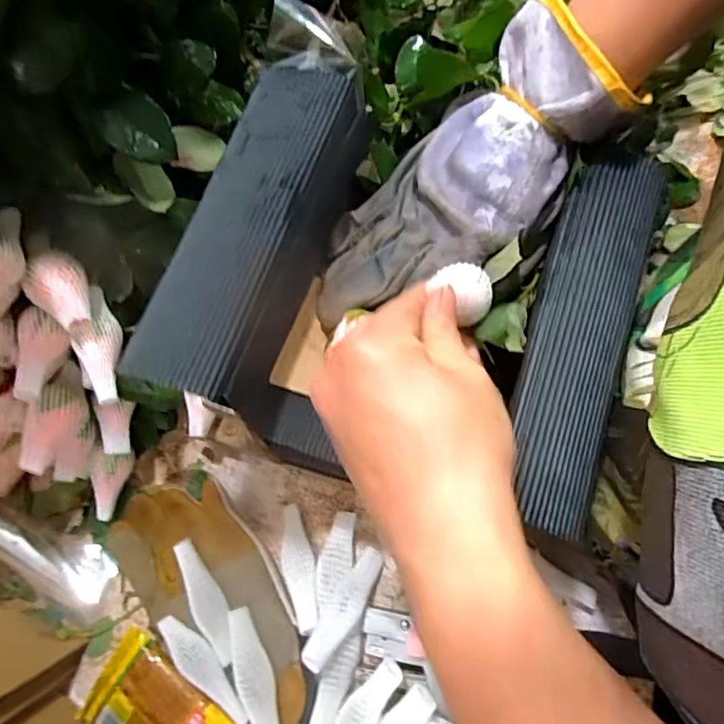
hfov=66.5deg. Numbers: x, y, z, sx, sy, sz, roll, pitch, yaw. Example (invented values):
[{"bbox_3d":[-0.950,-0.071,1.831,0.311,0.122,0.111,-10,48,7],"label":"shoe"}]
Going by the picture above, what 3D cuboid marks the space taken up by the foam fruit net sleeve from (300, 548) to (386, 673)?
[{"bbox_3d":[-0.012,0.175,0.397,0.027,0.009,0.096,30,46,12],"label":"foam fruit net sleeve"}]

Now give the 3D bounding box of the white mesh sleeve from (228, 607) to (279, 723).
[{"bbox_3d":[-0.077,0.222,0.391,0.026,0.008,0.089,-22,69,-4],"label":"white mesh sleeve"}]

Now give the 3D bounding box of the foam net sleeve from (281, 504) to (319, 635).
[{"bbox_3d":[-0.049,0.155,0.420,0.025,0.005,0.095,-13,52,-2],"label":"foam net sleeve"}]

